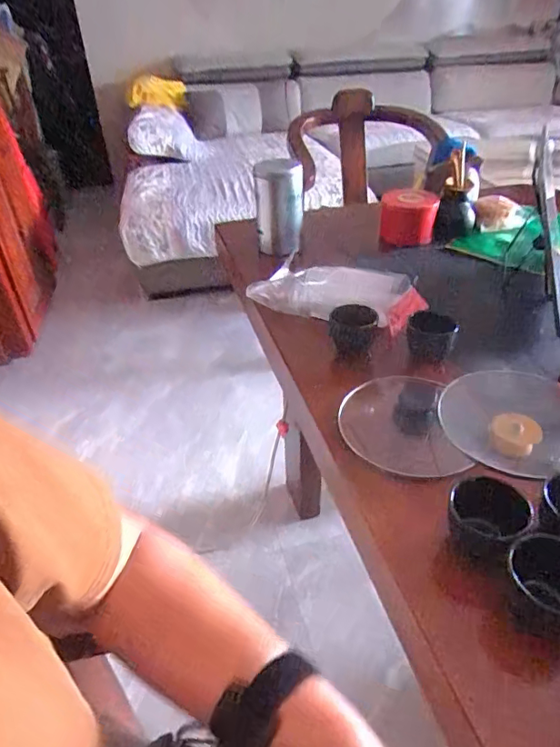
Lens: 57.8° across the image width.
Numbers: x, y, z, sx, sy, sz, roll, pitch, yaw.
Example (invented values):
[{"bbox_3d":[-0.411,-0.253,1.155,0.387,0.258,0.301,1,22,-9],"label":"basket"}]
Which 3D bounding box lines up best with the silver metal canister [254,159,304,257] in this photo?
[{"bbox_3d":[-0.001,-0.291,0.904,0.081,0.154,0.071,-3,37,-1],"label":"silver metal canister"}]

